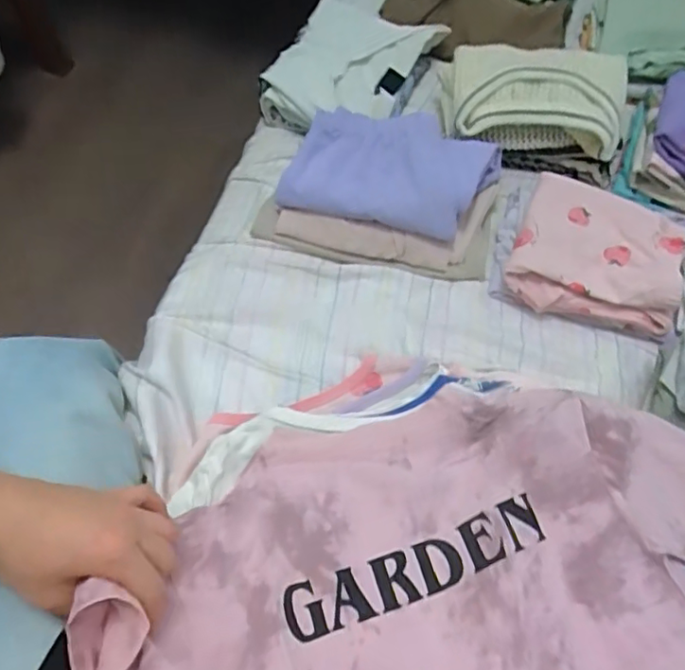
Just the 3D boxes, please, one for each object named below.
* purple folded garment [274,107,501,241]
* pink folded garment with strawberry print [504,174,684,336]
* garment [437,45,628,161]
[{"bbox_3d":[0.055,-0.179,0.638,0.227,0.037,0.133,15,63,3],"label":"purple folded garment"},{"bbox_3d":[0.274,-0.091,0.635,0.178,0.054,0.169,17,62,6],"label":"pink folded garment with strawberry print"},{"bbox_3d":[0.221,-0.274,0.683,0.207,0.056,0.137,9,63,0],"label":"garment"}]

